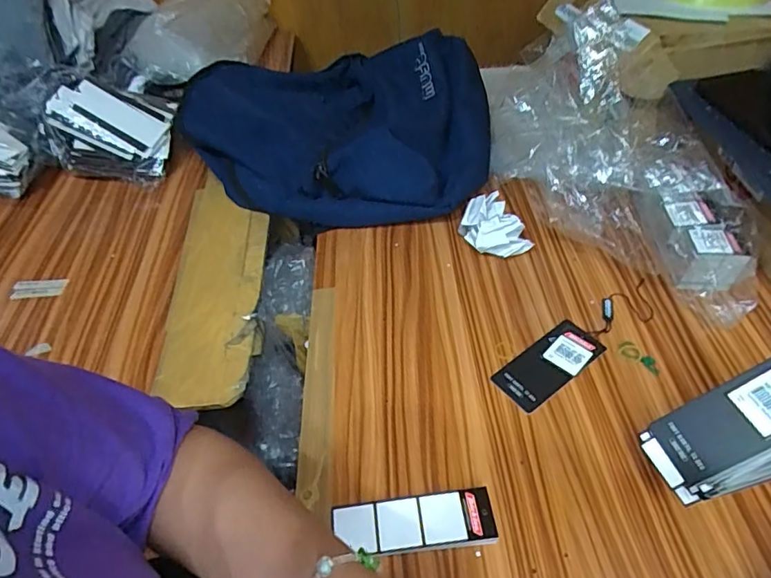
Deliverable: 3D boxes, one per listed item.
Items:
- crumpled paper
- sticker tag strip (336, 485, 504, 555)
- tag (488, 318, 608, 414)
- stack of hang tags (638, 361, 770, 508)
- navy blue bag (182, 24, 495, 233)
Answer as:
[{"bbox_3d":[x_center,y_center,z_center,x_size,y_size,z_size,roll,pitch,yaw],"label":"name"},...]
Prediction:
[{"bbox_3d":[0.123,-0.071,0.580,0.069,0.059,0.055,-14,47,-7],"label":"crumpled paper"},{"bbox_3d":[0.021,0.178,0.385,0.117,0.018,0.037,-7,46,-1],"label":"sticker tag strip"},{"bbox_3d":[0.154,0.071,0.482,0.106,0.005,0.049,-32,51,-20],"label":"tag"},{"bbox_3d":[0.268,0.100,0.372,0.151,0.107,0.056,-13,47,-7],"label":"stack of hang tags"},{"bbox_3d":[-0.089,-0.228,0.712,0.457,0.109,0.311,8,48,13],"label":"navy blue bag"}]

